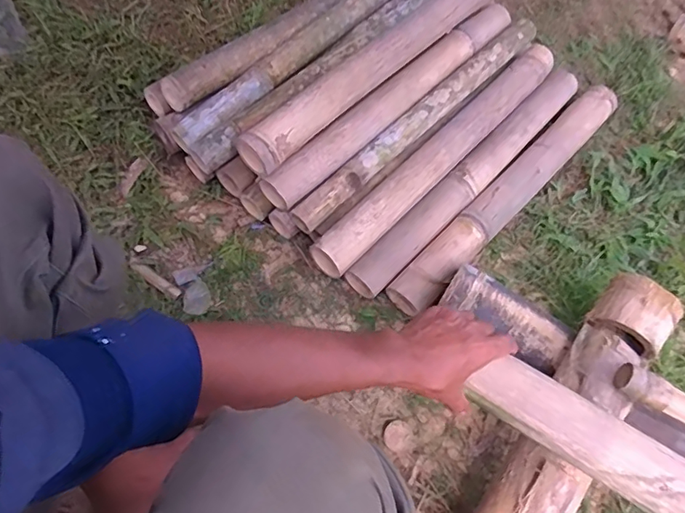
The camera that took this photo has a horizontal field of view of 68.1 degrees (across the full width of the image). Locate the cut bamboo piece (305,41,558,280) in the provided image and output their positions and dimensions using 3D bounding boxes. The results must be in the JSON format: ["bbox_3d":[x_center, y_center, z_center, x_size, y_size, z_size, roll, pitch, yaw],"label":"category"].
[{"bbox_3d":[0.177,-0.186,0.857,0.069,0.055,0.610,40,65,18],"label":"cut bamboo piece"}]

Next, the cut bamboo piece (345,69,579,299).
[{"bbox_3d":[0.233,-0.147,0.873,0.063,0.057,0.597,42,65,16],"label":"cut bamboo piece"}]

